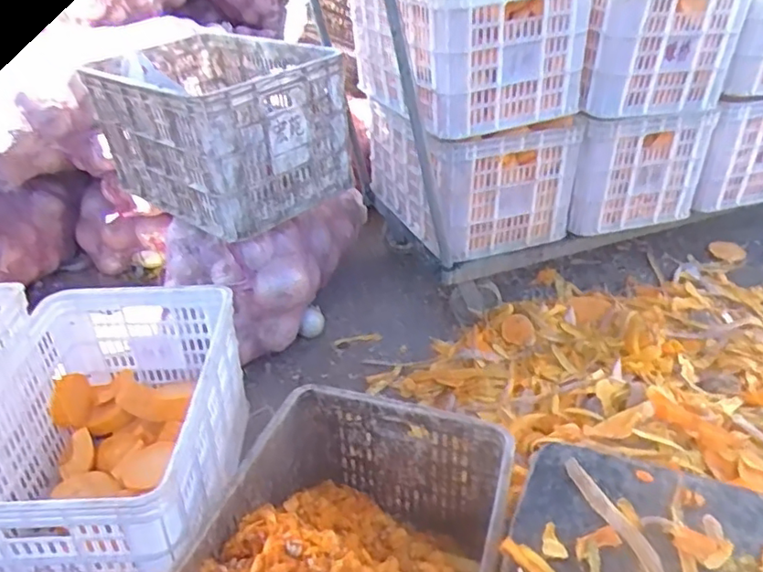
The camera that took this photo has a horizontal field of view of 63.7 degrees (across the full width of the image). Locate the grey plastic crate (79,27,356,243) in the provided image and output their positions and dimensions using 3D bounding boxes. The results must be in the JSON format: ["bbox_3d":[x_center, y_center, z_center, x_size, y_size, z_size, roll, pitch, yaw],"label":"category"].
[{"bbox_3d":[-0.371,-0.346,1.350,0.538,0.304,0.362,24,39,35],"label":"grey plastic crate"}]

